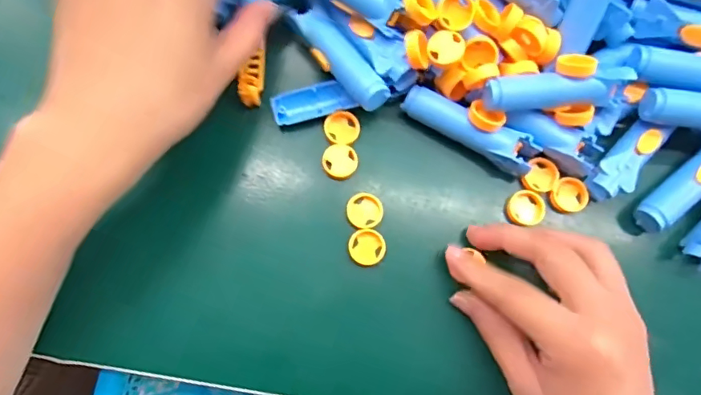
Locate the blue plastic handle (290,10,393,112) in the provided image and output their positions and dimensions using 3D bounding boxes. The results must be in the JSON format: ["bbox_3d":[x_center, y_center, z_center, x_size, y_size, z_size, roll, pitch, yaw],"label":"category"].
[{"bbox_3d":[-0.006,-0.076,0.273,0.020,0.024,0.070,-33,80,-8],"label":"blue plastic handle"}]

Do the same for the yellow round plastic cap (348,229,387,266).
[{"bbox_3d":[0.009,0.027,0.269,0.020,0.004,0.019,0,78,-1],"label":"yellow round plastic cap"}]

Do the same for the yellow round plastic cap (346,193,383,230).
[{"bbox_3d":[0.008,0.007,0.272,0.019,0.004,0.020,0,78,-1],"label":"yellow round plastic cap"}]

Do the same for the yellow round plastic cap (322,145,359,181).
[{"bbox_3d":[-0.006,-0.020,0.277,0.019,0.004,0.020,19,78,3],"label":"yellow round plastic cap"}]

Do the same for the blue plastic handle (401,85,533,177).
[{"bbox_3d":[0.065,-0.038,0.275,0.076,0.018,0.017,31,79,5],"label":"blue plastic handle"}]

